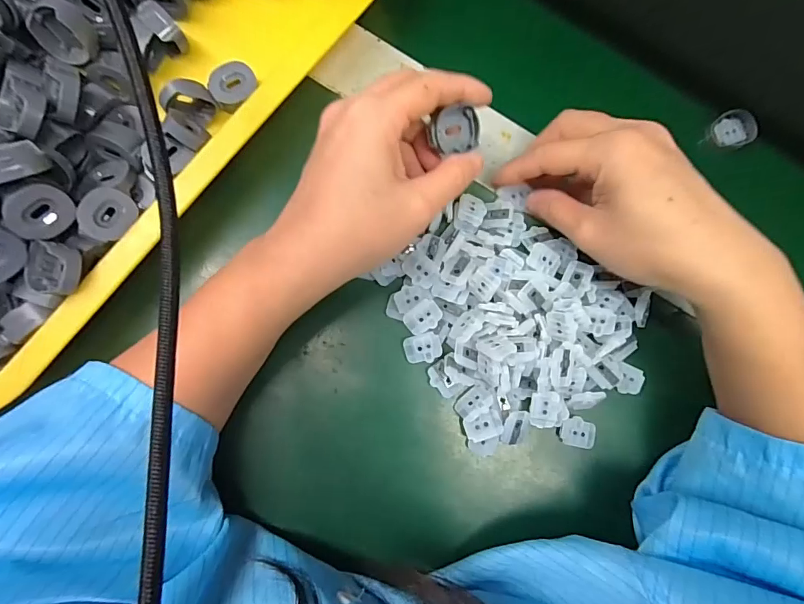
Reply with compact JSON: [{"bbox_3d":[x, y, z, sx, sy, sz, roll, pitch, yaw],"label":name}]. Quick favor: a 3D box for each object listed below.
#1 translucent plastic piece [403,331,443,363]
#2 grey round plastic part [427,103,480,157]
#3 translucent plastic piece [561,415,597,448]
[{"bbox_3d":[0.013,0.028,0.260,0.022,0.005,0.017,-17,84,-6],"label":"translucent plastic piece"},{"bbox_3d":[0.028,-0.094,0.240,0.028,0.011,0.021,-9,106,3],"label":"grey round plastic part"},{"bbox_3d":[0.107,0.079,0.264,0.019,0.005,0.017,12,82,-3],"label":"translucent plastic piece"}]

